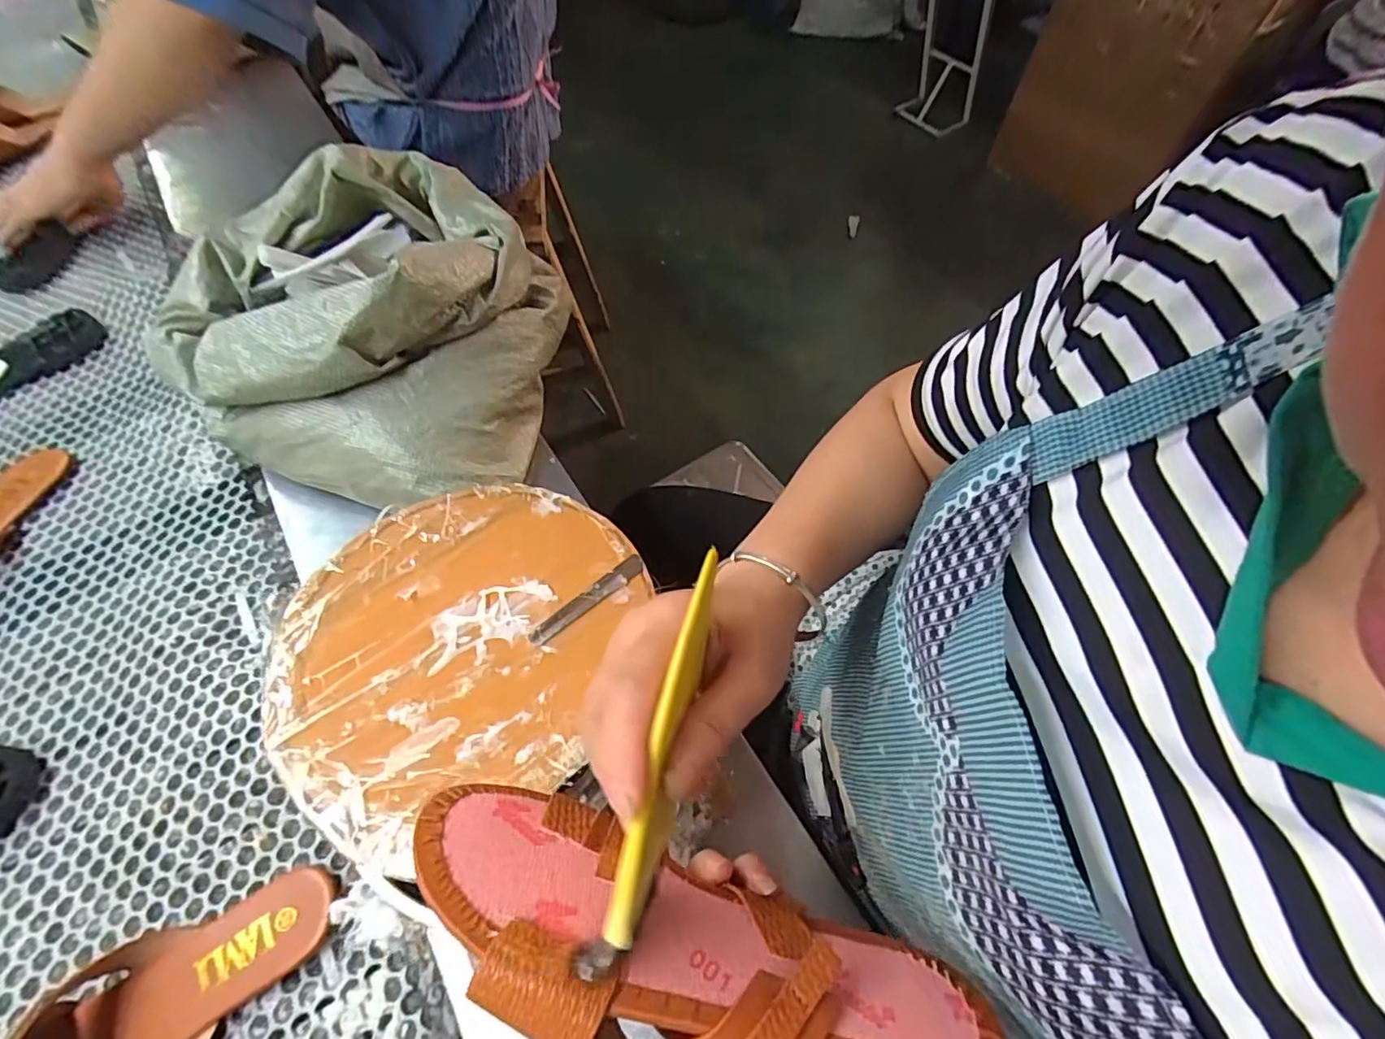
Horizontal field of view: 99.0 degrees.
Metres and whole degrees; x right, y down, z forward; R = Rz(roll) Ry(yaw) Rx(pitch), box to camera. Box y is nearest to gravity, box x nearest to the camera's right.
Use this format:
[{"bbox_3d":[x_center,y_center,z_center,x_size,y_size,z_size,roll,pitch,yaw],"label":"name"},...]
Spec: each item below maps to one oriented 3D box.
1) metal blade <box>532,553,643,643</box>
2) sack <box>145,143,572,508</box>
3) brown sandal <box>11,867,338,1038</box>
[{"bbox_3d":[-0.071,0.054,0.403,0.089,0.004,0.014,-37,70,-17],"label":"metal blade"},{"bbox_3d":[-0.283,-0.208,0.544,0.299,0.159,0.359,13,58,0],"label":"sack"},{"bbox_3d":[-0.331,0.301,0.345,0.228,0.060,0.100,-28,66,-21],"label":"brown sandal"}]

